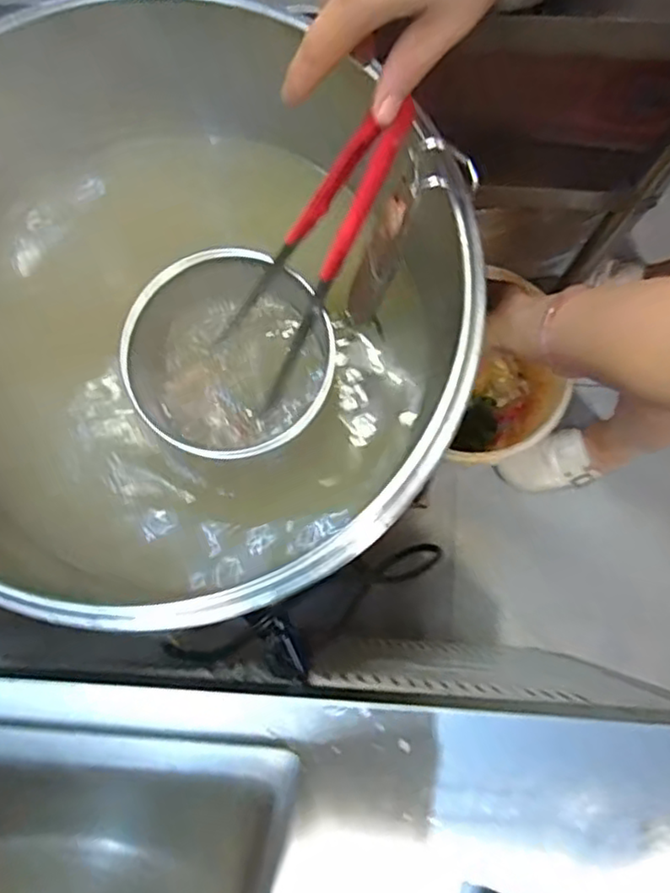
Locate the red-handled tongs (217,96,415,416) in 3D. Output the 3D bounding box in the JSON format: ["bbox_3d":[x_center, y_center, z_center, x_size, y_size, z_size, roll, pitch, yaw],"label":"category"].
[{"bbox_3d":[-0.027,-0.134,0.482,0.073,0.257,0.020,45,47,8],"label":"red-handled tongs"}]

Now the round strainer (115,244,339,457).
[{"bbox_3d":[-0.080,-0.067,0.536,0.152,0.085,0.147,0,79,1],"label":"round strainer"}]

